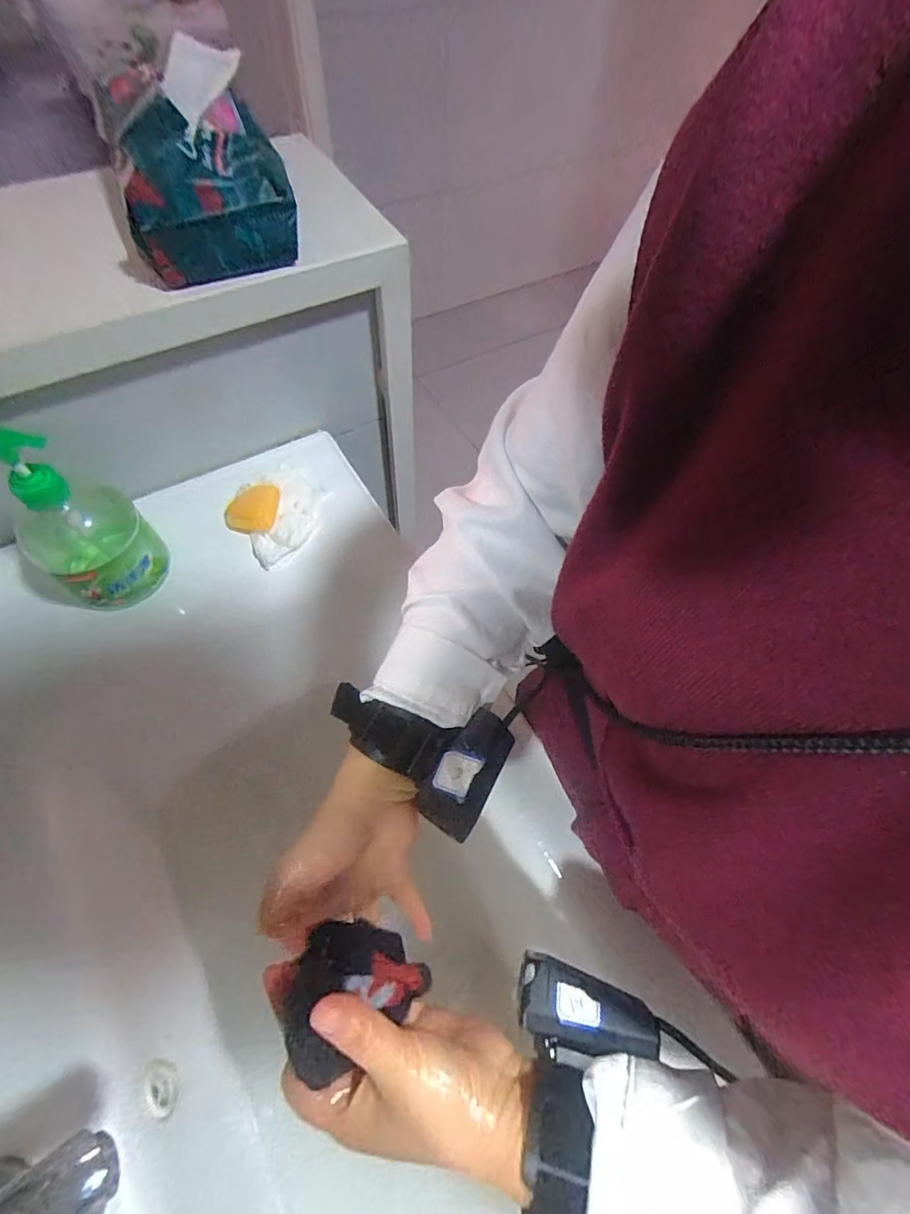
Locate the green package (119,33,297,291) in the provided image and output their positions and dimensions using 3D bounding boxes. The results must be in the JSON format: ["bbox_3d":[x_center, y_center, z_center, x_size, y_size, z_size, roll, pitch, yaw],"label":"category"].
[{"bbox_3d":[-0.194,-0.337,0.382,0.118,0.078,0.154,-14,64,-11],"label":"green package"}]

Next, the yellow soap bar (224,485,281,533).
[{"bbox_3d":[-0.201,-0.100,0.491,0.054,0.021,0.046,9,62,1],"label":"yellow soap bar"}]

